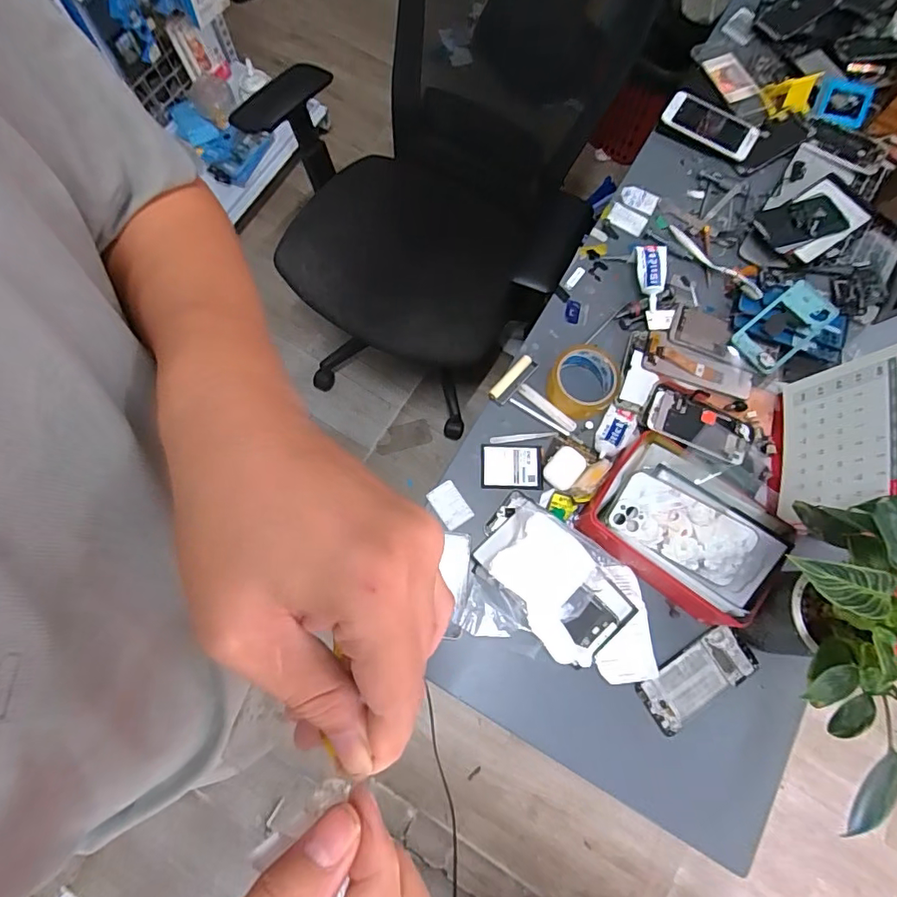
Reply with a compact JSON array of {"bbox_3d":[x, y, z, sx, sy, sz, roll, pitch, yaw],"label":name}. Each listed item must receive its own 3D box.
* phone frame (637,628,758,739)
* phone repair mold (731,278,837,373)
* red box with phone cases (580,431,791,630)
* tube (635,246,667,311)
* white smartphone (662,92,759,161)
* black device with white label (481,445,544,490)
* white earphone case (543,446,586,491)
[{"bbox_3d":[0.316,0.291,0.664,0.152,0.008,0.069,-31,78,-8],"label":"phone frame"},{"bbox_3d":[0.502,-0.183,0.780,0.174,0.006,0.079,-38,79,-10],"label":"phone repair mold"},{"bbox_3d":[0.296,0.097,0.660,0.220,0.094,0.165,35,77,8],"label":"red box with phone cases"},{"bbox_3d":[0.306,-0.260,0.788,0.044,0.023,0.095,2,82,5],"label":"tube"},{"bbox_3d":[0.442,-0.546,0.879,0.155,0.014,0.069,31,87,3],"label":"white smartphone"},{"bbox_3d":[0.089,0.026,0.730,0.085,0.006,0.064,1,75,-1],"label":"black device with white label"},{"bbox_3d":[0.161,0.027,0.721,0.047,0.017,0.061,29,77,7],"label":"white earphone case"}]

